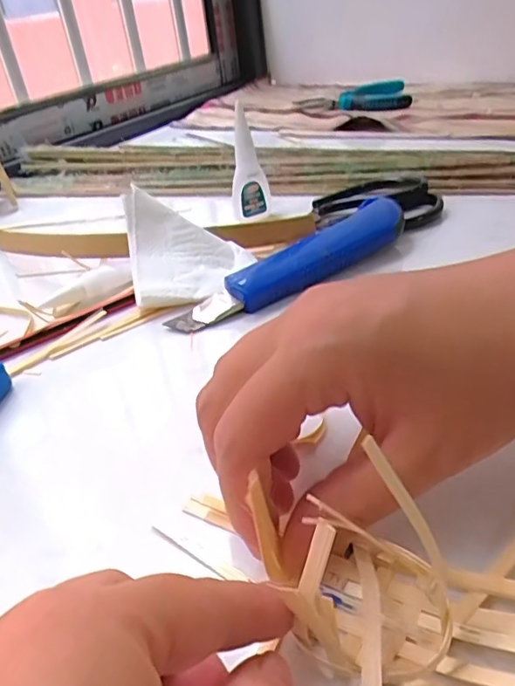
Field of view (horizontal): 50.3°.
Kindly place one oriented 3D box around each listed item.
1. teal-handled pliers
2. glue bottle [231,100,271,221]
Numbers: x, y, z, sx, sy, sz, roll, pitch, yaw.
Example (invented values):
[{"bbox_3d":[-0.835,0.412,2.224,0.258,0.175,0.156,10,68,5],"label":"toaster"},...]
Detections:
[{"bbox_3d":[0.124,-0.321,0.719,0.146,0.024,0.088,4,36,16],"label":"teal-handled pliers"},{"bbox_3d":[-0.008,-0.135,0.416,0.029,0.084,0.013,-6,35,3],"label":"glue bottle"}]

